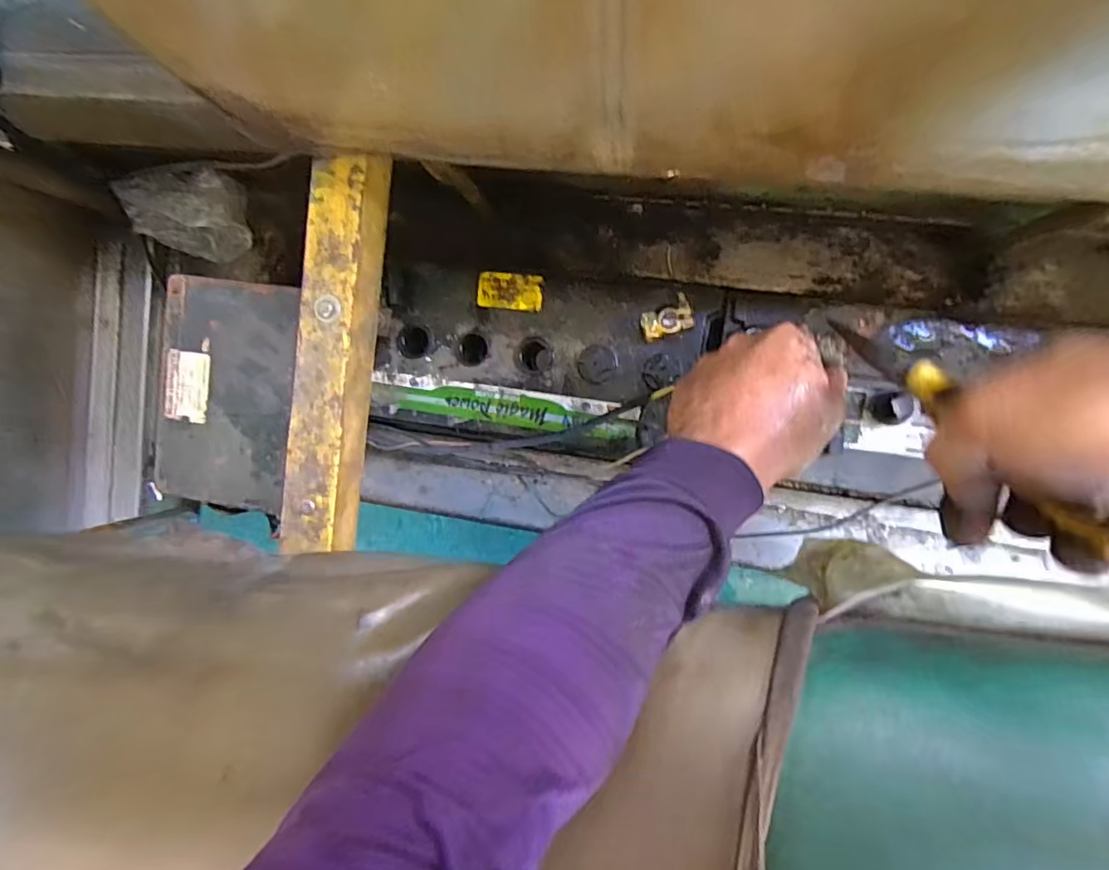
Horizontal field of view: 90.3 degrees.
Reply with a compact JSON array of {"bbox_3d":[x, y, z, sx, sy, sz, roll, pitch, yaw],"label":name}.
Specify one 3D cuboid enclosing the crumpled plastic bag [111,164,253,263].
[{"bbox_3d":[-0.414,-0.255,0.614,0.146,0.060,0.095,21,96,5],"label":"crumpled plastic bag"}]

